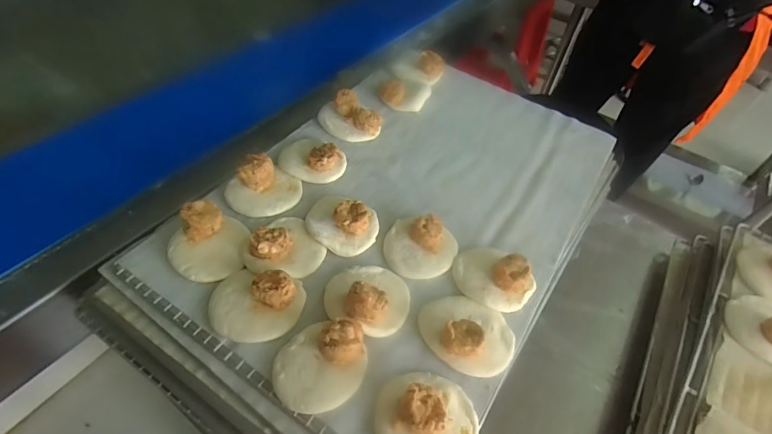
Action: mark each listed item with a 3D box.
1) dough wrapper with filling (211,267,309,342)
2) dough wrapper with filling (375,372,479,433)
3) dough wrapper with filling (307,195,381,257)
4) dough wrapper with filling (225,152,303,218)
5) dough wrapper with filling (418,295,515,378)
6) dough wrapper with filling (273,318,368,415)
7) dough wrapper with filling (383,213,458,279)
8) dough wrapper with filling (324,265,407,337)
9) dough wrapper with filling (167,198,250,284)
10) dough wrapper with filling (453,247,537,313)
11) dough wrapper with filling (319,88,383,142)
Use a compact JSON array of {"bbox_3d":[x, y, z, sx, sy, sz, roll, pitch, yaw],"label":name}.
[{"bbox_3d":[-0.129,0.082,0.418,0.088,0.031,0.071,11,50,2],"label":"dough wrapper with filling"},{"bbox_3d":[0.037,0.171,0.367,0.087,0.030,0.078,10,50,2],"label":"dough wrapper with filling"},{"bbox_3d":[-0.052,0.004,0.498,0.084,0.029,0.072,20,51,10],"label":"dough wrapper with filling"},{"bbox_3d":[-0.148,-0.039,0.517,0.090,0.038,0.073,-16,54,-19],"label":"dough wrapper with filling"},{"bbox_3d":[0.082,0.110,0.426,0.095,0.030,0.076,27,52,15],"label":"dough wrapper with filling"},{"bbox_3d":[-0.059,0.131,0.389,0.084,0.030,0.075,-12,53,-16],"label":"dough wrapper with filling"},{"bbox_3d":[0.039,0.032,0.490,0.080,0.021,0.076,3,50,-4],"label":"dough wrapper with filling"},{"bbox_3d":[-0.018,0.077,0.439,0.085,0.034,0.077,17,50,8],"label":"dough wrapper with filling"},{"bbox_3d":[-0.189,0.025,0.454,0.080,0.034,0.076,26,52,15],"label":"dough wrapper with filling"},{"bbox_3d":[0.118,0.063,0.468,0.086,0.027,0.065,32,54,19],"label":"dough wrapper with filling"},{"bbox_3d":[-0.053,-0.144,0.617,0.066,0.033,0.078,-34,61,-30],"label":"dough wrapper with filling"}]

